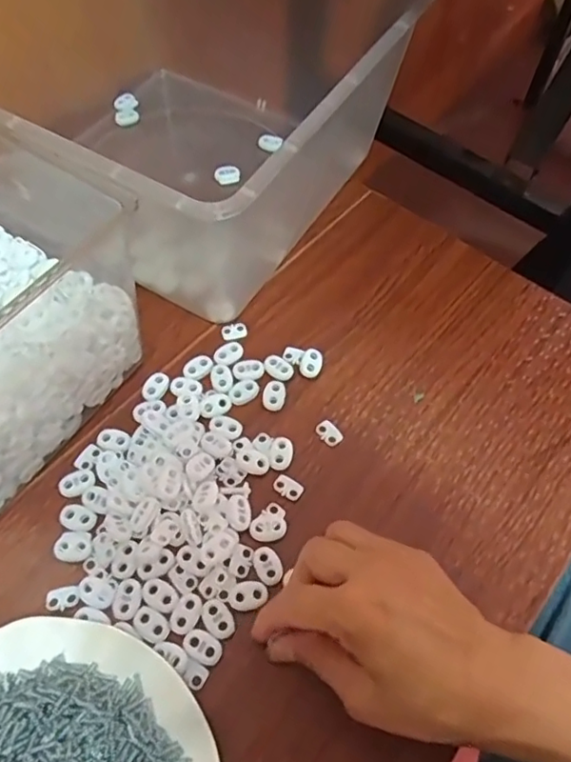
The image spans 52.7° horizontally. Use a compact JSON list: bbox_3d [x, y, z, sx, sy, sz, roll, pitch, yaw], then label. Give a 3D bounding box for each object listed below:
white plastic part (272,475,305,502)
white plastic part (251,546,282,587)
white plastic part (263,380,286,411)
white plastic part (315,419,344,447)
[{"bbox_3d":[0.002,0.068,0.373,0.019,0.004,0.012,31,64,15],"label":"white plastic part"},{"bbox_3d":[-0.011,0.110,0.346,0.015,0.004,0.023,-16,62,-11],"label":"white plastic part"},{"bbox_3d":[-0.008,0.010,0.409,0.015,0.004,0.022,3,60,0],"label":"white plastic part"},{"bbox_3d":[0.030,0.035,0.396,0.014,0.004,0.020,-30,65,-18],"label":"white plastic part"}]

